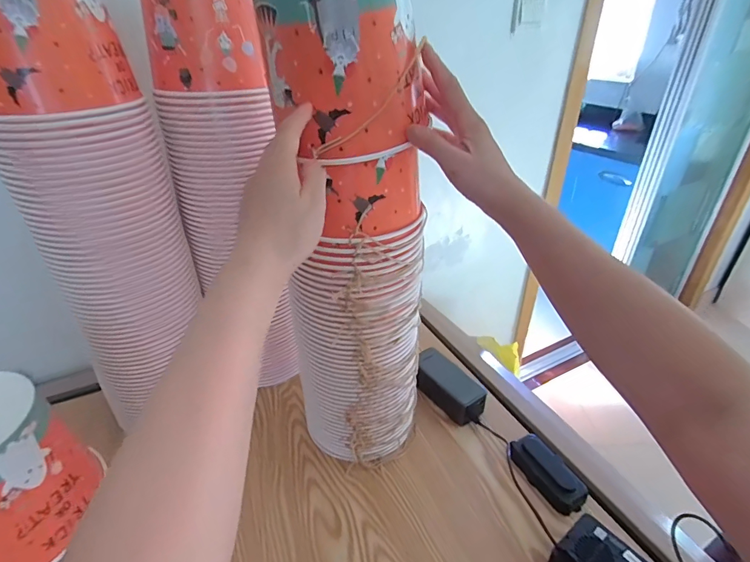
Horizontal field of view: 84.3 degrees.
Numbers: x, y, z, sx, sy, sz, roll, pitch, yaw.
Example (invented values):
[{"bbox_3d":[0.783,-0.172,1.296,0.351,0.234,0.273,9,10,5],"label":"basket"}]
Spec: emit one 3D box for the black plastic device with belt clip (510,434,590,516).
[{"bbox_3d":[0.231,0.255,0.556,0.047,0.027,0.099,-16,35,-26],"label":"black plastic device with belt clip"}]

